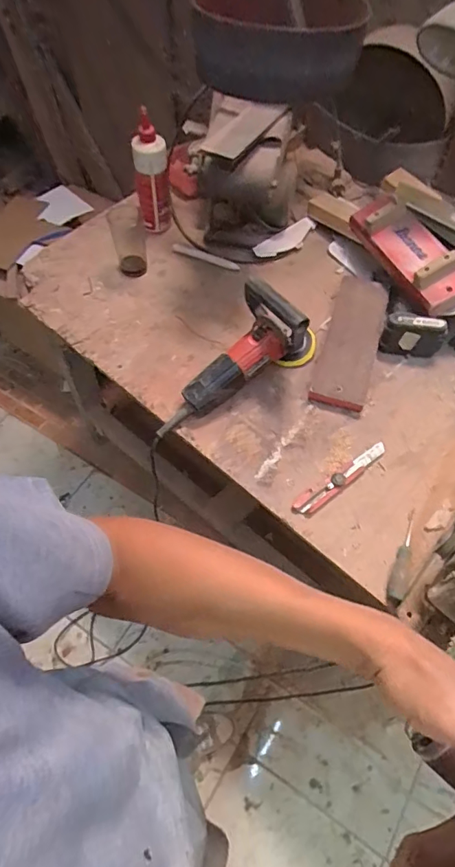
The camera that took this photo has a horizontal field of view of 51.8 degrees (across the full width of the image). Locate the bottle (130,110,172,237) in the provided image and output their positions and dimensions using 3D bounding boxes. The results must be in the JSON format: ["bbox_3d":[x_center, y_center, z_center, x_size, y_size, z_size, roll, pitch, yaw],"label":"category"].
[{"bbox_3d":[-0.154,-0.521,0.972,0.070,0.214,0.078,-11,62,-5],"label":"bottle"}]

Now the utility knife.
[{"bbox_3d":[0.184,0.069,0.755,0.187,0.020,0.029,-33,66,-16],"label":"utility knife"}]

